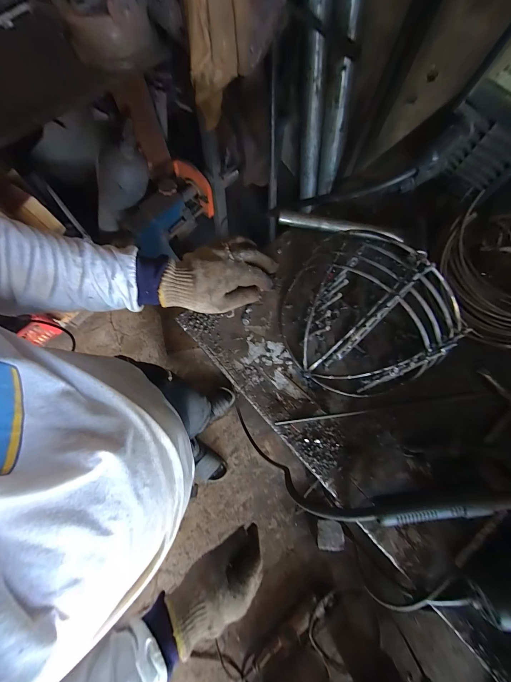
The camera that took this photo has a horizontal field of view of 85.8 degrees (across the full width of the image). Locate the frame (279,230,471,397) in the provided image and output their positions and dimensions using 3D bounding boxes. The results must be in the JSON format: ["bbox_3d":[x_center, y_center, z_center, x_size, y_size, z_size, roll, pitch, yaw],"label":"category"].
[{"bbox_3d":[0.146,-0.043,0.373,0.204,0.108,0.220,-12,75,-4],"label":"frame"}]

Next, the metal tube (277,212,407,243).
[{"bbox_3d":[0.139,-0.187,0.455,0.201,0.016,0.020,9,74,1],"label":"metal tube"}]

